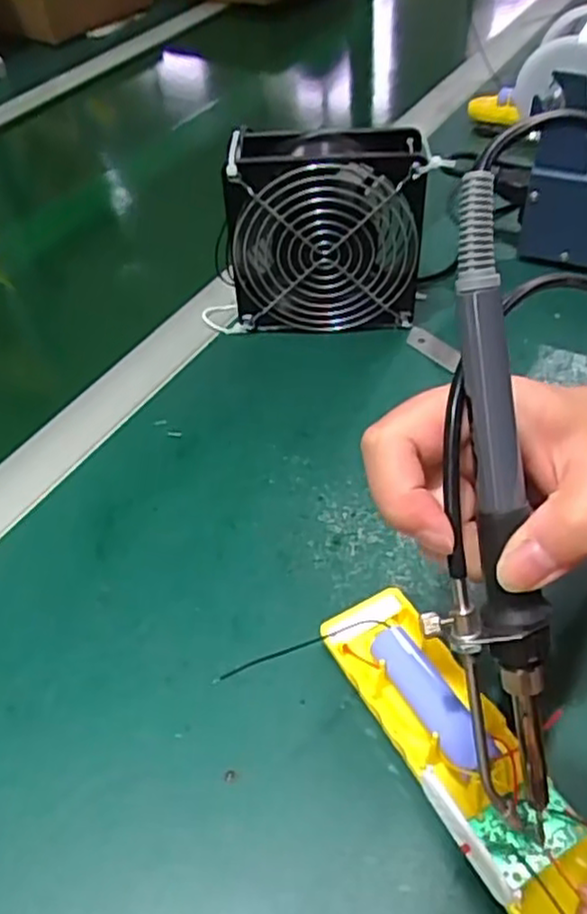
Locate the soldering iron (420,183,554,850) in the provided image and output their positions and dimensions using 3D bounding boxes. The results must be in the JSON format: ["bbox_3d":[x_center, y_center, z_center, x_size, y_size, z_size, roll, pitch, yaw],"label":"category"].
[{"bbox_3d":[0.058,0.020,0.224,0.033,0.201,0.021,-6,8,-2],"label":"soldering iron"}]

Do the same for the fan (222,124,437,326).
[{"bbox_3d":[0.017,-0.143,0.465,0.136,0.124,0.046,0,47,4],"label":"fan"}]

